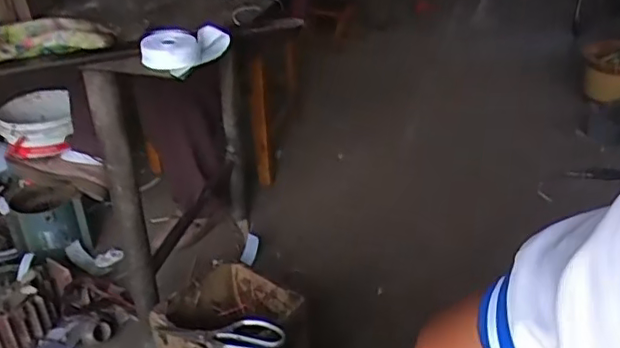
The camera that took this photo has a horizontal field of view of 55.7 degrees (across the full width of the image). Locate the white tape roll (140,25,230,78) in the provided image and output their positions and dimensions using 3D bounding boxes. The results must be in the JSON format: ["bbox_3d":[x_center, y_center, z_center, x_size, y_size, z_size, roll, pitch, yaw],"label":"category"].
[{"bbox_3d":[-0.173,-0.177,0.822,0.082,0.039,0.112,10,33,20],"label":"white tape roll"}]

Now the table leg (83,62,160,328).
[{"bbox_3d":[-0.312,0.051,1.001,0.054,0.471,0.055,-14,33,-19],"label":"table leg"}]

